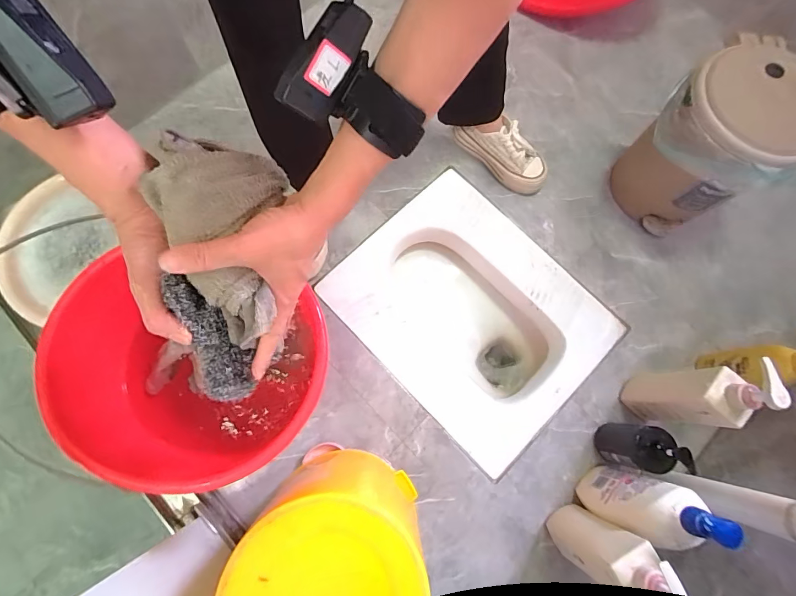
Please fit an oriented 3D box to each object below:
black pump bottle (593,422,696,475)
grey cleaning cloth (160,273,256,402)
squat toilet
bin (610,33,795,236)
[{"bbox_3d":[0.408,0.255,0.672,0.070,0.187,0.072,0,76,1],"label":"black pump bottle"},{"bbox_3d":[-0.146,0.033,0.305,0.033,0.112,0.027,-13,32,-3],"label":"grey cleaning cloth"},{"bbox_3d":[0.148,0.045,0.899,0.419,0.191,0.512,-43,81,-11],"label":"squat toilet"},{"bbox_3d":[0.595,-0.288,0.748,0.236,0.275,0.237,-40,81,-11],"label":"bin"}]

